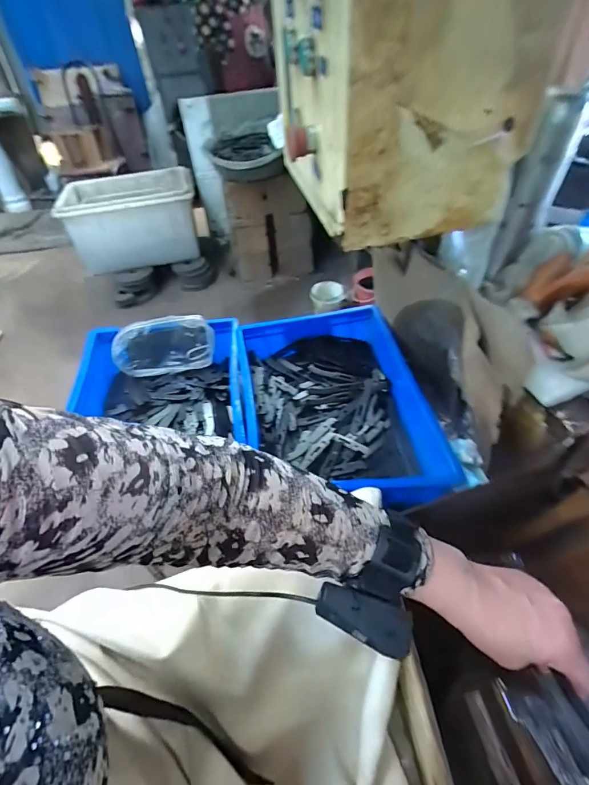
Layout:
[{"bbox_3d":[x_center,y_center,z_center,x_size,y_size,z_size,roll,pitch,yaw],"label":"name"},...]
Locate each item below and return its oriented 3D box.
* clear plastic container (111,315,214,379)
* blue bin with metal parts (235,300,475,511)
[{"bbox_3d":[-0.270,-0.099,0.785,0.198,0.100,0.063,-14,51,-8],"label":"clear plastic container"},{"bbox_3d":[0.084,0.015,0.699,0.310,0.106,0.398,-10,50,-4],"label":"blue bin with metal parts"}]

